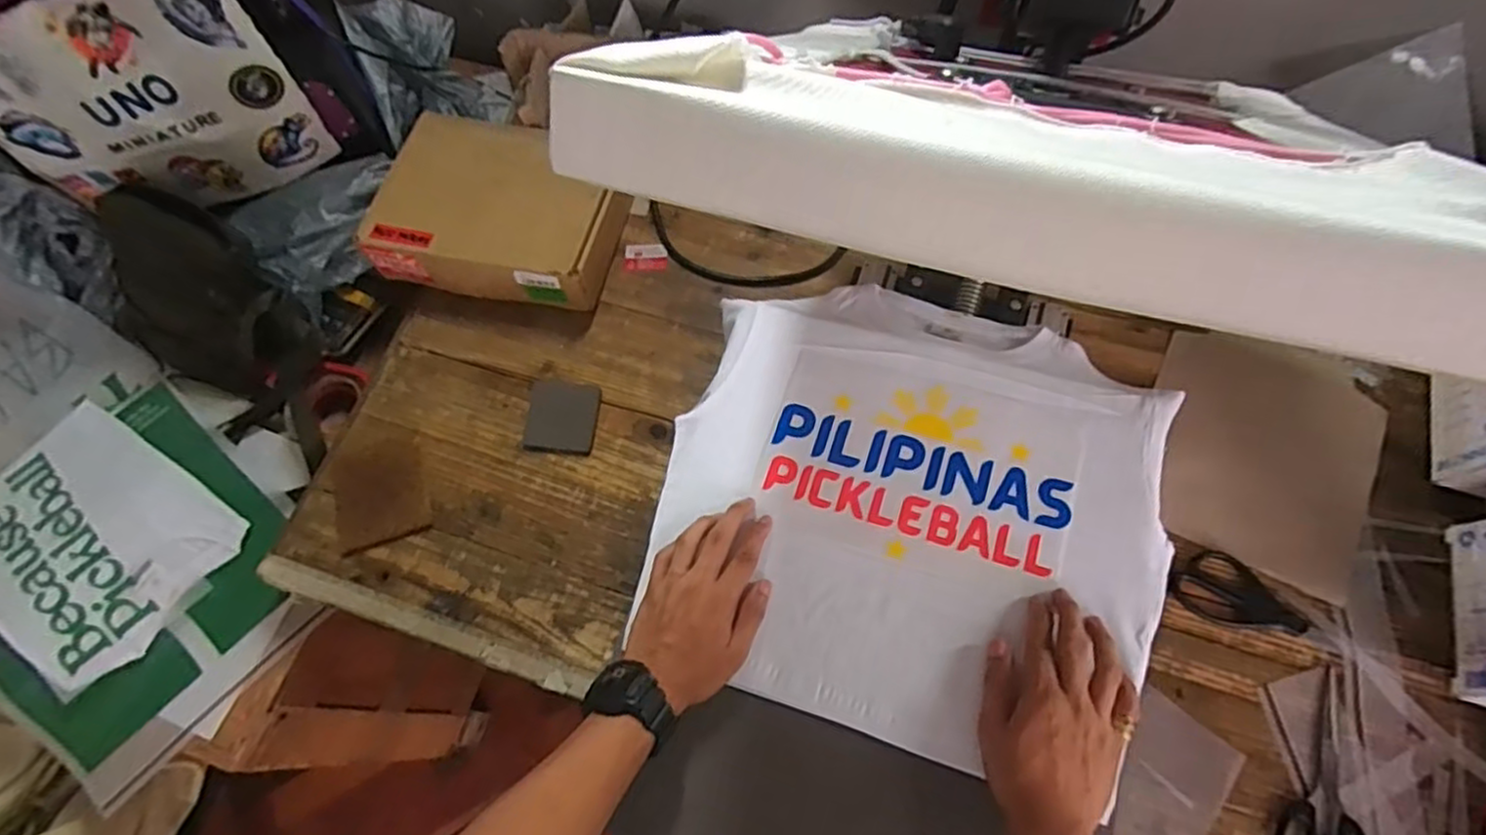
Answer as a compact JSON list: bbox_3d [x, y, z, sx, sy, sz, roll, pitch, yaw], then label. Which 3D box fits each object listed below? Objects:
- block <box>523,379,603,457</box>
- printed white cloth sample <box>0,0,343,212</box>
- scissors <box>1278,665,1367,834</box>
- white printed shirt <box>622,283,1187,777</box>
[{"bbox_3d":[-0.197,-0.002,0.782,0.080,0.013,0.085,5,67,4],"label":"block"},{"bbox_3d":[-0.622,-0.326,0.754,0.269,0.251,0.036,-20,68,-7],"label":"printed white cloth sample"},{"bbox_3d":[0.498,0.309,0.603,0.070,0.005,0.172,20,69,10],"label":"scissors"},{"bbox_3d":[0.142,0.060,0.610,0.395,0.041,0.386,17,68,9],"label":"white printed shirt"}]

